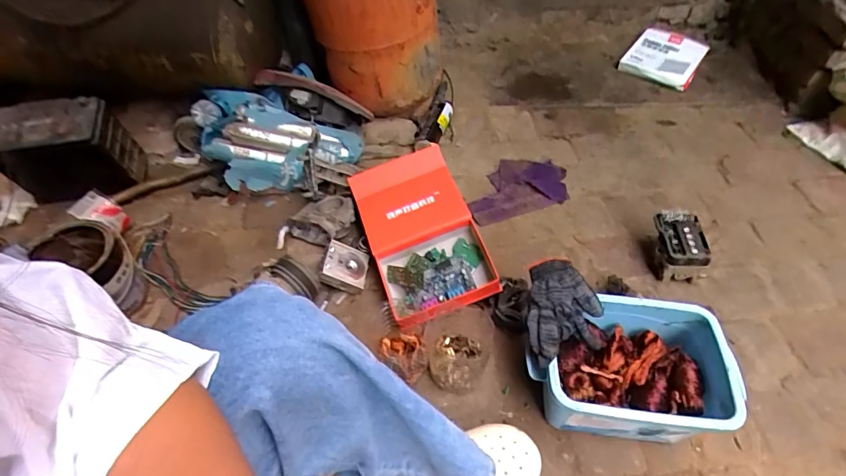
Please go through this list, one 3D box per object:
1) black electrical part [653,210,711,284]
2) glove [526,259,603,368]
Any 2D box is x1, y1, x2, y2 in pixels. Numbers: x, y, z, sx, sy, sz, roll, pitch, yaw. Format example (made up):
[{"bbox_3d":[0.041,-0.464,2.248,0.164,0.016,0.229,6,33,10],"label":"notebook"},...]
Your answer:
[{"bbox_3d":[0.517,0.013,0.930,0.099,0.070,0.135,-5,59,27],"label":"black electrical part"},{"bbox_3d":[0.227,0.124,0.738,0.119,0.071,0.187,8,51,8],"label":"glove"}]

